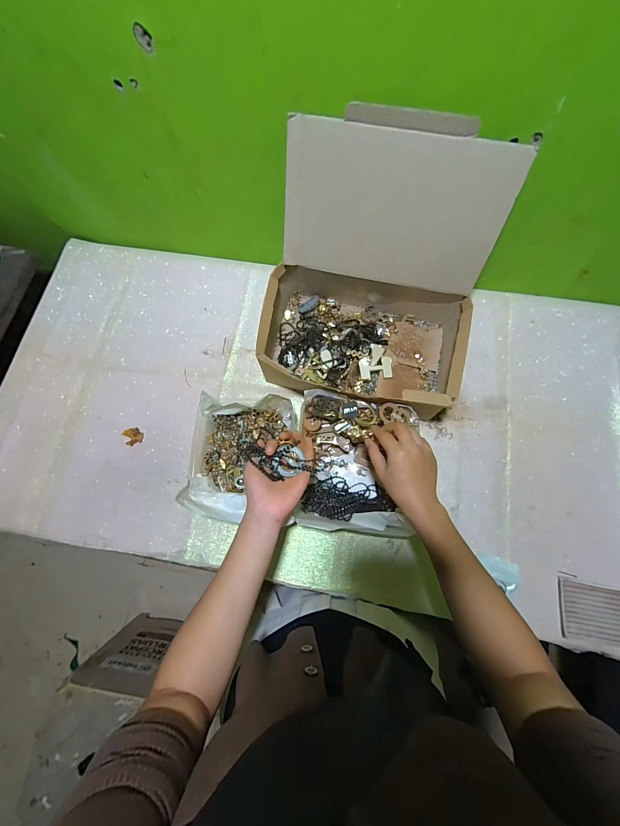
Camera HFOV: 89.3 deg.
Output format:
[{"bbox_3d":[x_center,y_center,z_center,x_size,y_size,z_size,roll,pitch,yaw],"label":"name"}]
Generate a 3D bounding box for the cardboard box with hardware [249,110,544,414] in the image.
[{"bbox_3d":[0.094,-0.188,0.488,0.326,0.286,0.290,11,76,5],"label":"cardboard box with hardware"}]

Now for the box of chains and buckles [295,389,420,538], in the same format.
[{"bbox_3d":[0.071,0.082,0.508,0.186,0.091,0.201,9,76,4],"label":"box of chains and buckles"}]

